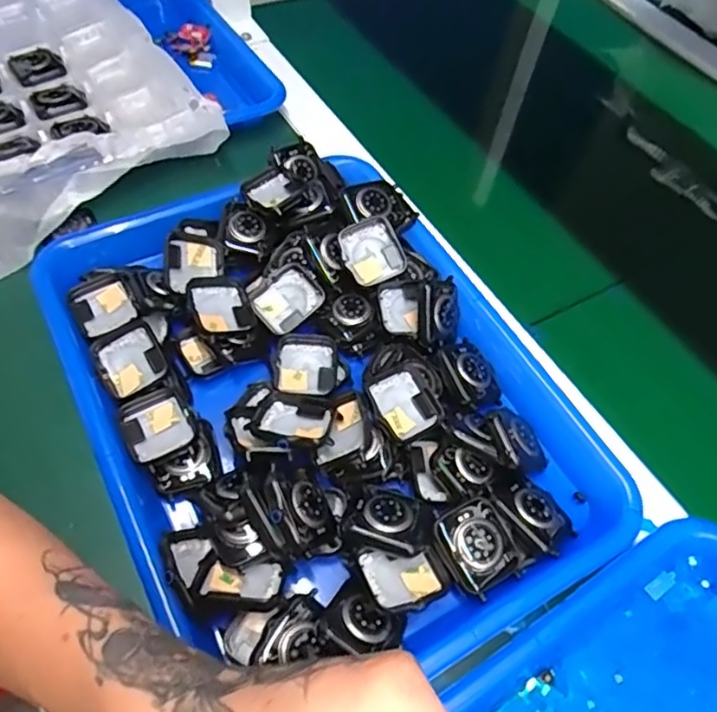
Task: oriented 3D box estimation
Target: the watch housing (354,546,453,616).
[{"bbox_3d":[0.022,0.109,0.299,0.040,0.018,0.034,-18,61,-15],"label":"watch housing"}]

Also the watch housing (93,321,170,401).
[{"bbox_3d":[-0.134,0.003,0.354,0.037,0.014,0.042,-26,63,-20],"label":"watch housing"}]

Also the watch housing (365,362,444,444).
[{"bbox_3d":[0.027,0.027,0.346,0.042,0.015,0.041,-26,63,-19],"label":"watch housing"}]

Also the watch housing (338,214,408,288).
[{"bbox_3d":[0.009,-0.068,0.391,0.037,0.009,0.041,-23,89,-5],"label":"watch housing"}]

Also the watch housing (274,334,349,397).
[{"bbox_3d":[-0.029,0.007,0.366,0.043,0.010,0.041,0,58,-5],"label":"watch housing"}]

